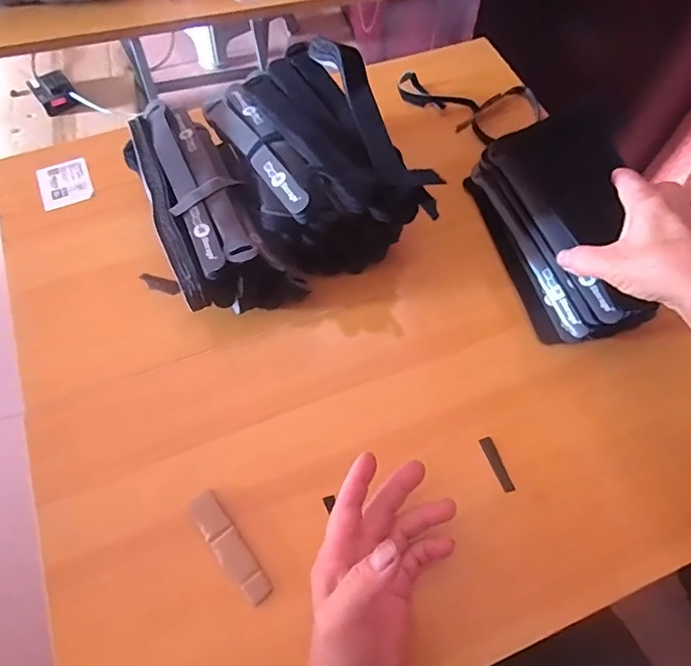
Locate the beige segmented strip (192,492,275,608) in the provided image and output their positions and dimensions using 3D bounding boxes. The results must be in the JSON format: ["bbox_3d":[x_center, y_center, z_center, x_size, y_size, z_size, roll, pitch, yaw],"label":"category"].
[{"bbox_3d":[-0.086,0.157,0.373,0.021,0.006,0.087,-35,69,-17],"label":"beige segmented strip"}]

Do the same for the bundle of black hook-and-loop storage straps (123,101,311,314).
[{"bbox_3d":[-0.125,-0.111,0.457,0.096,0.059,0.216,-25,67,-13],"label":"bundle of black hook-and-loop storage straps"}]

